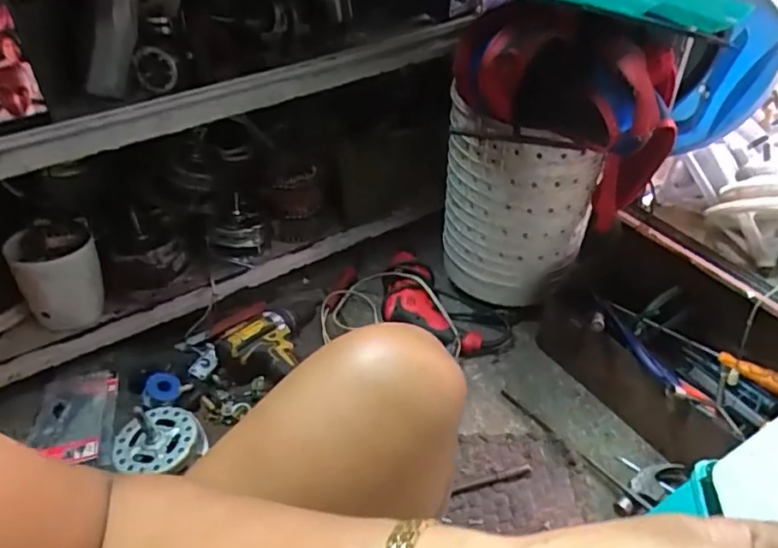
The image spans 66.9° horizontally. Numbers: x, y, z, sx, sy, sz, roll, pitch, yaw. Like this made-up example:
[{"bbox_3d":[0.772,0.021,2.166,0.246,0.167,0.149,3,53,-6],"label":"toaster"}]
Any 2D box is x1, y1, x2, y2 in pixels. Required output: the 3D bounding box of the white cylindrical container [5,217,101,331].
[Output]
[{"bbox_3d":[-0.532,-0.001,0.962,0.127,0.135,0.146,-27,45,-26],"label":"white cylindrical container"}]

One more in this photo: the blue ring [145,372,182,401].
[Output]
[{"bbox_3d":[-0.356,0.180,0.931,0.050,0.027,0.048,-2,39,2],"label":"blue ring"}]

